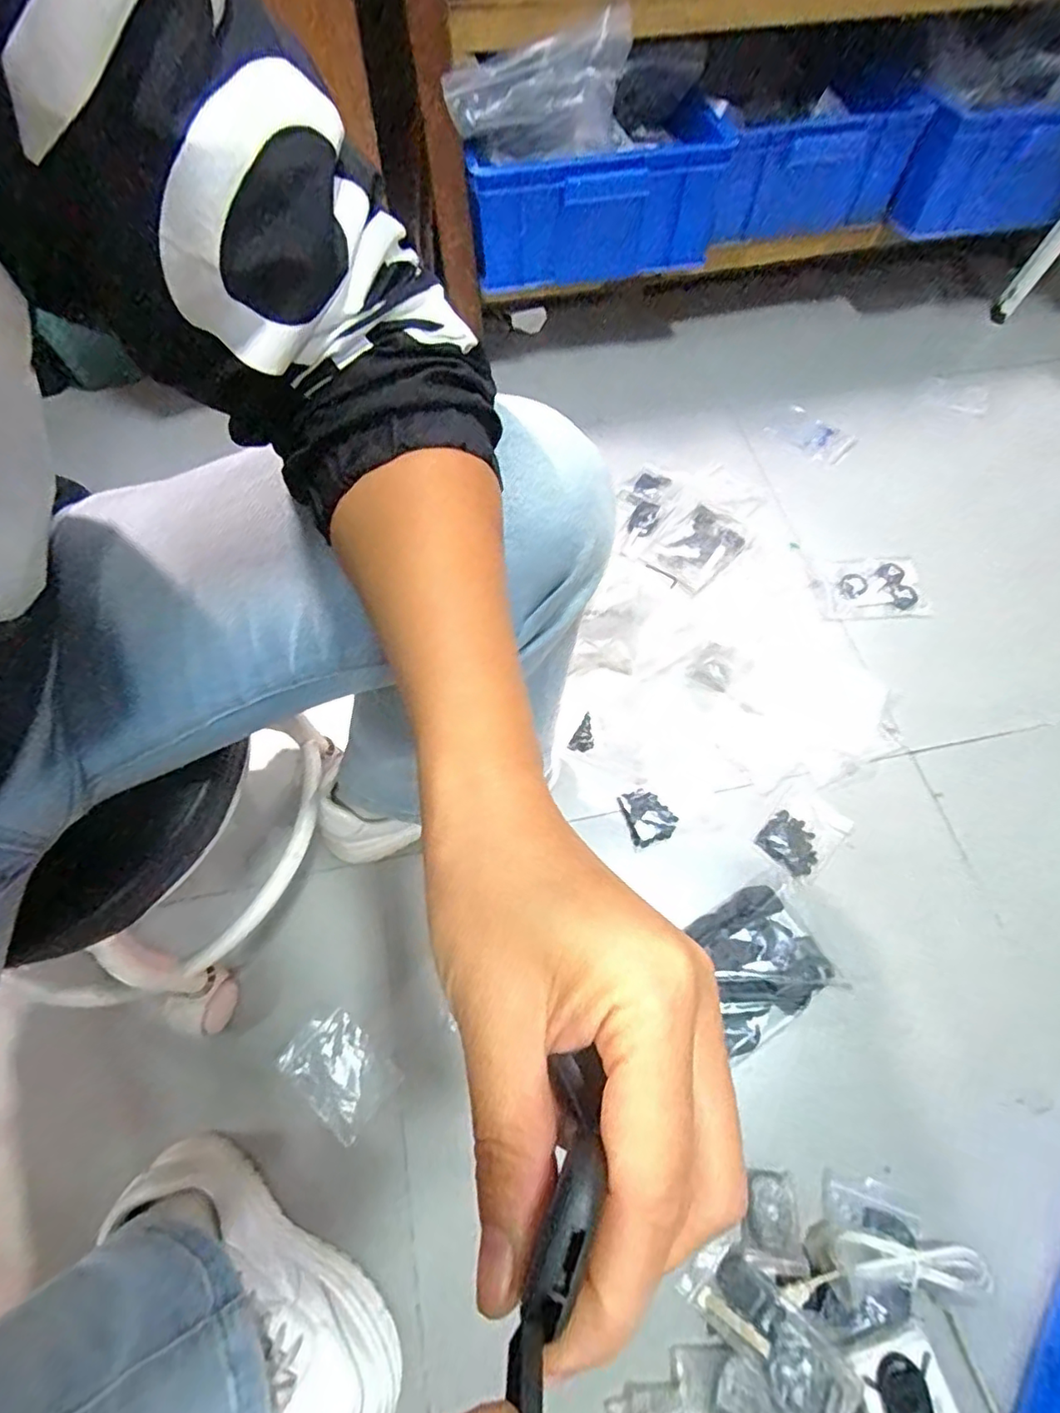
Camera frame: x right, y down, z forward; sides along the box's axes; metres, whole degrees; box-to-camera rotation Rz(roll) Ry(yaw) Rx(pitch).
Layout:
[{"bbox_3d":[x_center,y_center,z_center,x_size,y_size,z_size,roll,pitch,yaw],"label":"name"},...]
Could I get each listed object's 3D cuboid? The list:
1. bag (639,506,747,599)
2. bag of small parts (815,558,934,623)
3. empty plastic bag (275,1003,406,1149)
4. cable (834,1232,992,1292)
[{"bbox_3d":[0.225,-0.212,0.801,0.124,0.026,0.092,-42,70,-18],"label":"bag"},{"bbox_3d":[0.434,-0.150,0.772,0.131,0.020,0.091,-3,63,-1],"label":"bag of small parts"},{"bbox_3d":[-0.173,0.328,0.544,0.098,0.009,0.067,36,69,17],"label":"empty plastic bag"},{"bbox_3d":[0.299,0.433,0.469,0.118,0.018,0.026,7,63,4],"label":"cable"}]

